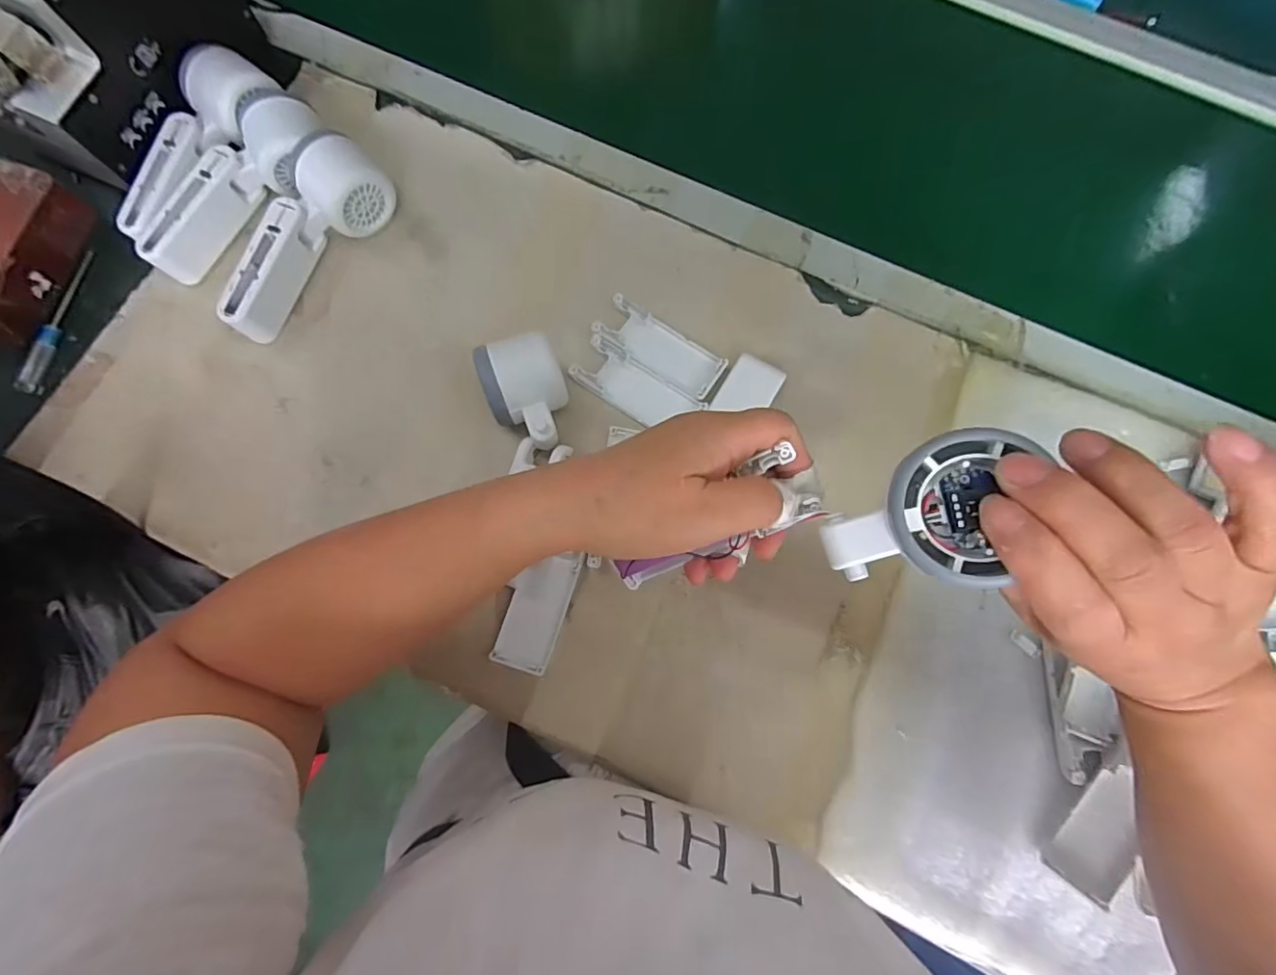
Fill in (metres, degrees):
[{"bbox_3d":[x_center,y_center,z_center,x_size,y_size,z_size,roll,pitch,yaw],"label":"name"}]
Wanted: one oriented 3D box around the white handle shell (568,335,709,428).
[{"bbox_3d":[-0.001,-0.076,0.423,0.099,0.004,0.041,34,81,6],"label":"white handle shell"}]

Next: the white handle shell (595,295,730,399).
[{"bbox_3d":[0.017,-0.109,0.431,0.102,0.007,0.038,34,81,6],"label":"white handle shell"}]

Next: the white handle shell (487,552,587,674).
[{"bbox_3d":[-0.070,0.085,0.386,0.038,0.010,0.080,18,79,3],"label":"white handle shell"}]

